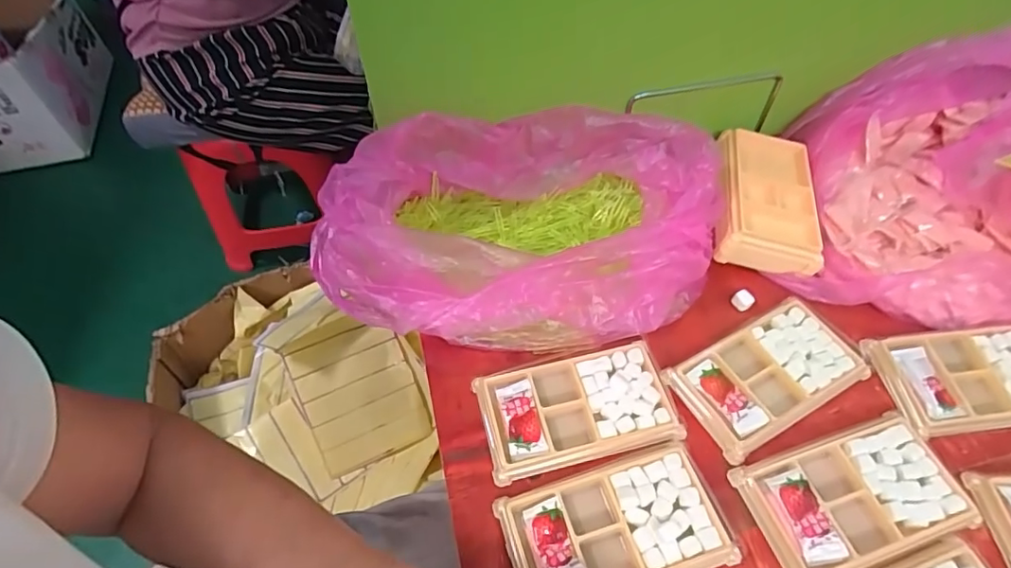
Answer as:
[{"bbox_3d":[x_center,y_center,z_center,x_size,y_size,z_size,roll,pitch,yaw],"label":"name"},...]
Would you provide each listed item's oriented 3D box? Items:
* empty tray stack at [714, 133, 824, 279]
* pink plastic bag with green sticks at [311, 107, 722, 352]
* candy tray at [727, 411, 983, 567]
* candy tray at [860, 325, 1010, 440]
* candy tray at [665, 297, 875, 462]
[{"bbox_3d":[0.231,-0.079,0.488,0.083,0.041,0.141,8,55,7],"label":"empty tray stack"},{"bbox_3d":[0.004,-0.053,0.444,0.333,0.086,0.189,6,55,5],"label":"pink plastic bag with green sticks"},{"bbox_3d":[0.230,0.141,0.360,0.135,0.017,0.080,-16,56,-10],"label":"candy tray"},{"bbox_3d":[0.355,0.071,0.410,0.141,0.016,0.076,-5,55,-3],"label":"candy tray"},{"bbox_3d":[0.198,0.067,0.413,0.137,0.016,0.075,-25,58,-16],"label":"candy tray"}]

